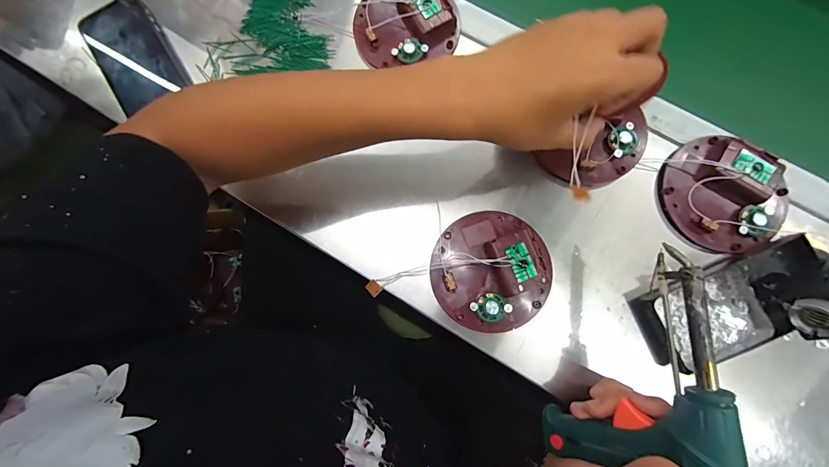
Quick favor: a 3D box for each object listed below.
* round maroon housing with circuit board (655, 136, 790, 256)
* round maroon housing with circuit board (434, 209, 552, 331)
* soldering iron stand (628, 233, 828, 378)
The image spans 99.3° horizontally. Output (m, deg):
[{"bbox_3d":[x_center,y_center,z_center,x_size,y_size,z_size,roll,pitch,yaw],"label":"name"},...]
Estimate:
[{"bbox_3d":[0.320,-0.042,0.361,0.116,0.026,0.121,0,81,3],"label":"round maroon housing with circuit board"},{"bbox_3d":[0.078,0.037,0.357,0.115,0.026,0.119,0,81,3],"label":"round maroon housing with circuit board"},{"bbox_3d":[0.312,0.060,0.298,0.168,0.113,0.076,-23,81,-1],"label":"soldering iron stand"}]

